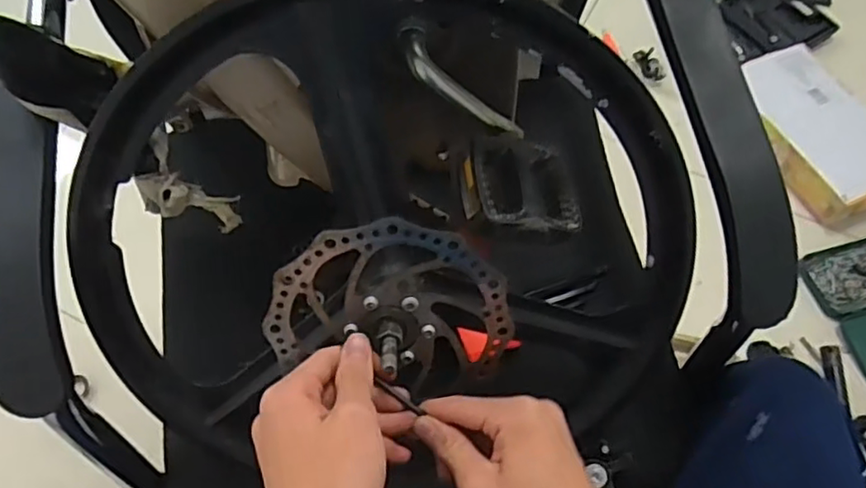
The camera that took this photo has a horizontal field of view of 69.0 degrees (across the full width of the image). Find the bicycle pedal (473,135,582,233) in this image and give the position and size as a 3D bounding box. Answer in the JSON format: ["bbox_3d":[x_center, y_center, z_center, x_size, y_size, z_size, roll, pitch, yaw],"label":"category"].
[{"bbox_3d":[0.058,-0.035,0.416,0.070,0.028,0.072,4,56,-23],"label":"bicycle pedal"}]

